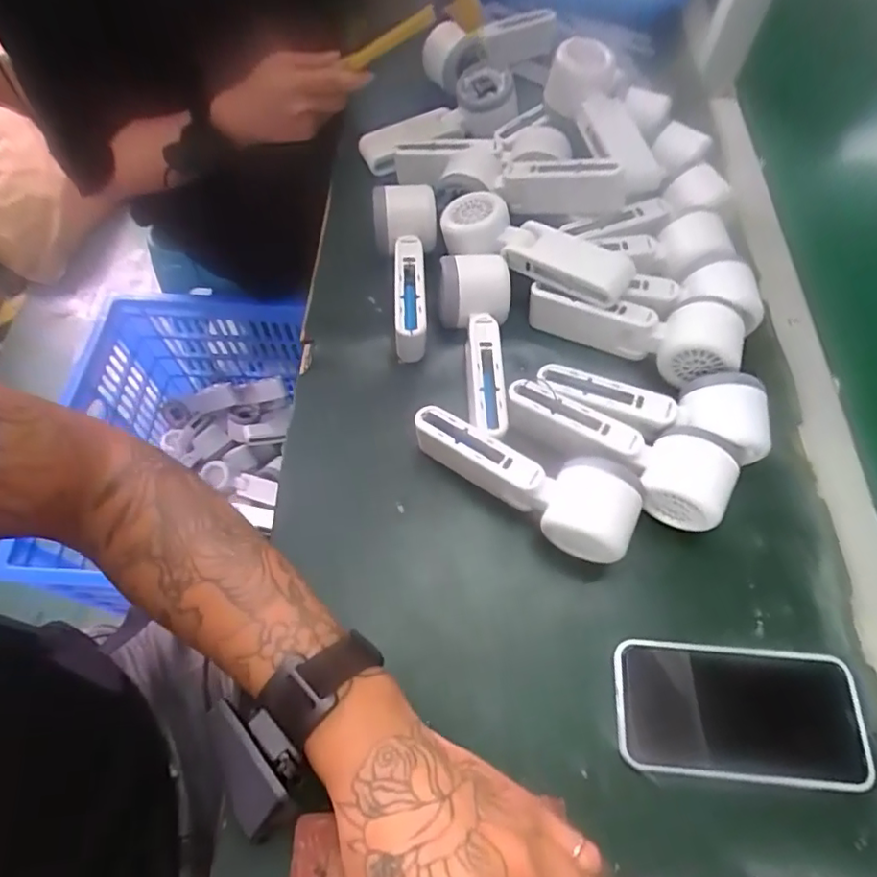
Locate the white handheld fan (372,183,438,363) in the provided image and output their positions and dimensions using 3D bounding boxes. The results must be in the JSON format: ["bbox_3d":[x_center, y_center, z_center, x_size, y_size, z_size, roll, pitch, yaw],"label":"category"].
[{"bbox_3d":[-0.024,-0.140,0.488,0.055,0.054,0.157,-4,62,-3],"label":"white handheld fan"}]

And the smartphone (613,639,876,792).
[{"bbox_3d":[0.185,0.169,0.356,0.146,0.010,0.076,5,62,1],"label":"smartphone"}]

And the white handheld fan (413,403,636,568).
[{"bbox_3d":[0.058,0.024,0.398,0.165,0.054,0.057,27,65,13],"label":"white handheld fan"}]

